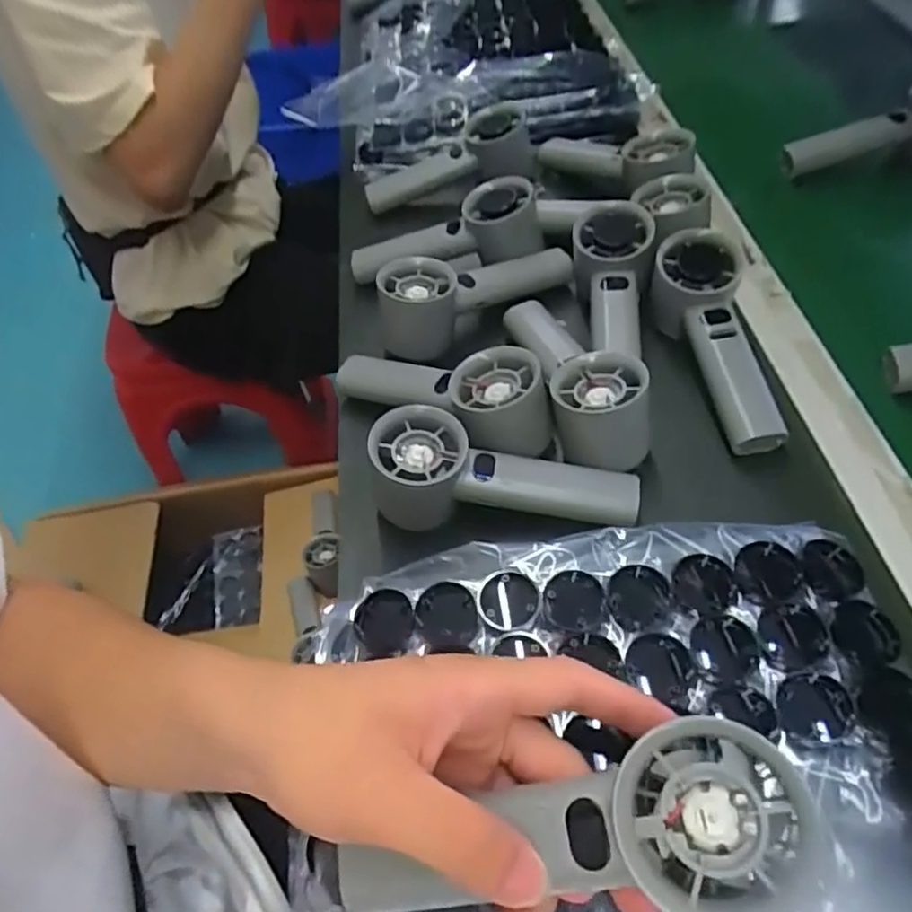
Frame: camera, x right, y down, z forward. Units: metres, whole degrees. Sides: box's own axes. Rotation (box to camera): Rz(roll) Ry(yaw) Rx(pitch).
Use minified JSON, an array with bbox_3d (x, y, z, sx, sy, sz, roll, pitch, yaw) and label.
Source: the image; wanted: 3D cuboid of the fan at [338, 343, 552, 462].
[{"bbox_3d":[-0.014,-0.038,0.453,0.162,0.058,0.061,15,53,34],"label":"fan"}]

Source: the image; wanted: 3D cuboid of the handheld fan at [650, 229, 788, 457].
[{"bbox_3d":[0.168,-0.079,0.445,0.062,0.055,0.159,-2,51,4],"label":"handheld fan"}]

